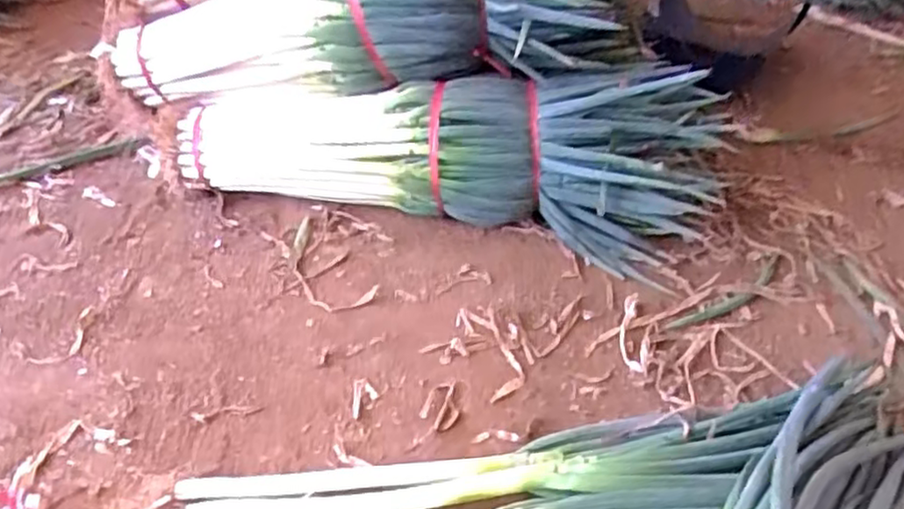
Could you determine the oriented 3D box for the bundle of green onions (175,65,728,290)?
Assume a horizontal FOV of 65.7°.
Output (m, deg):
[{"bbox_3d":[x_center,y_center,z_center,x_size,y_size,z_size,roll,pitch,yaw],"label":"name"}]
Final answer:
[{"bbox_3d":[-0.015,-0.176,1.149,0.869,0.234,0.225,9,39,6],"label":"bundle of green onions"}]

